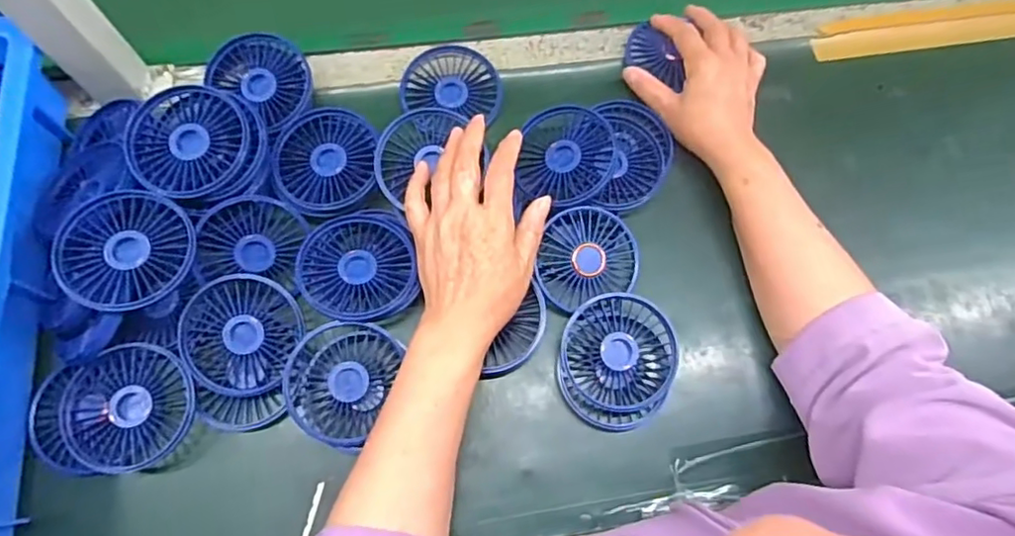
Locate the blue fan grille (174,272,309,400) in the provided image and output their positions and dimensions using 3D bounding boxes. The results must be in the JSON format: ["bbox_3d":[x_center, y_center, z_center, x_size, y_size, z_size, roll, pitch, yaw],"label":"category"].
[{"bbox_3d":[-0.203,0.050,0.453,0.089,0.019,0.089,1,87,-12],"label":"blue fan grille"}]

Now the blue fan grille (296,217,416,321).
[{"bbox_3d":[-0.117,-0.002,0.465,0.085,0.013,0.085,1,70,-2],"label":"blue fan grille"}]

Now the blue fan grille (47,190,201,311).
[{"bbox_3d":[-0.275,-0.014,0.430,0.085,0.016,0.086,8,70,-22],"label":"blue fan grille"}]

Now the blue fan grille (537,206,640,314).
[{"bbox_3d":[0.064,-0.011,0.485,0.083,0.015,0.075,-18,90,-8],"label":"blue fan grille"}]

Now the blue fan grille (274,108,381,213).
[{"bbox_3d":[-0.150,-0.091,0.492,0.082,0.009,0.086,1,70,-2],"label":"blue fan grille"}]

